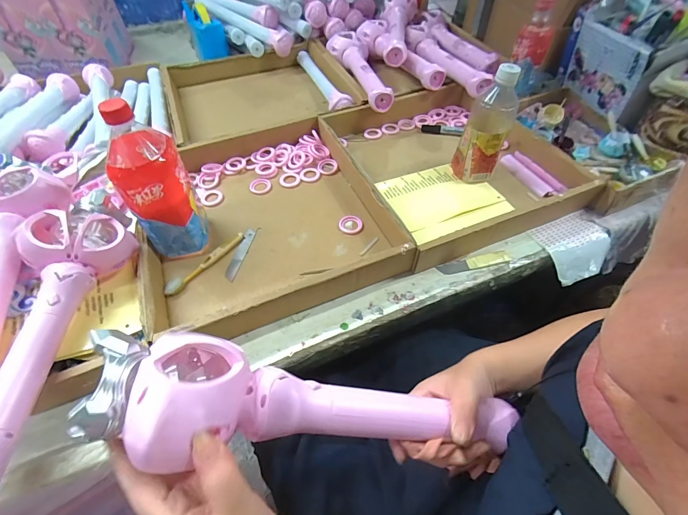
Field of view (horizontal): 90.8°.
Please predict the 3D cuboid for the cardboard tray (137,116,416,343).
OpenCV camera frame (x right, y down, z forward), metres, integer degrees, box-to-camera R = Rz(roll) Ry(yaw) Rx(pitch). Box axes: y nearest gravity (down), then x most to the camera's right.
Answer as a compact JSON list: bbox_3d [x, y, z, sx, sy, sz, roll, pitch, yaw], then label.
[{"bbox_3d":[-0.131,-0.076,0.540,0.343,0.060,0.372,-19,56,-14],"label":"cardboard tray"}]

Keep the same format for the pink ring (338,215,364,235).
[{"bbox_3d":[0.011,-0.053,0.547,0.037,0.008,0.038,0,53,0],"label":"pink ring"}]

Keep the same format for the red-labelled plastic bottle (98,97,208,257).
[{"bbox_3d":[-0.242,-0.090,0.447,0.073,0.209,0.069,-12,54,-10],"label":"red-labelled plastic bottle"}]

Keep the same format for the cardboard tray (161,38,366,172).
[{"bbox_3d":[-0.183,-0.349,0.761,0.378,0.080,0.366,-17,55,-12],"label":"cardboard tray"}]

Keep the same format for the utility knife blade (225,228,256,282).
[{"bbox_3d":[-0.157,-0.006,0.517,0.017,0.004,0.097,14,55,0],"label":"utility knife blade"}]

